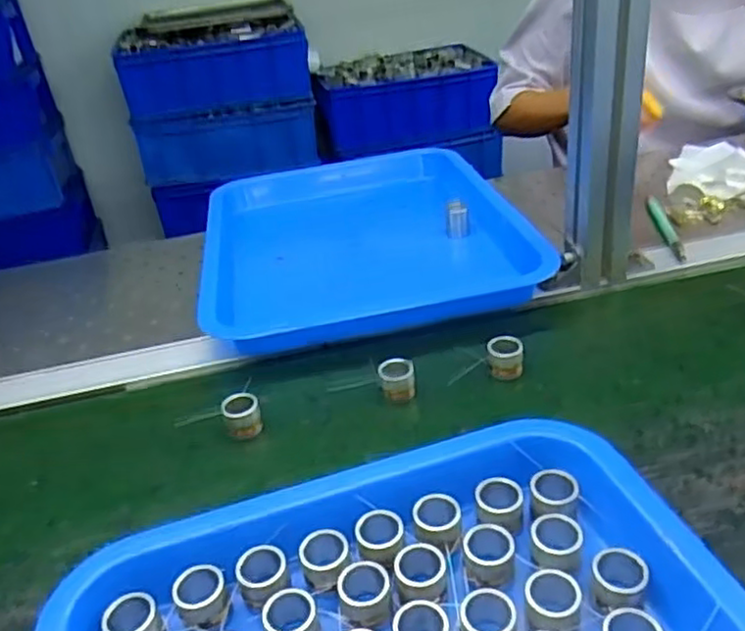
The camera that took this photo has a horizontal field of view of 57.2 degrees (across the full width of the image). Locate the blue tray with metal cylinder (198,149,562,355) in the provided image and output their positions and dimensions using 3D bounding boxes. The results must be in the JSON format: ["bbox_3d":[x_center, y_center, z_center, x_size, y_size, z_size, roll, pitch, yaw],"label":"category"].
[{"bbox_3d":[-0.018,-0.088,0.703,0.291,0.051,0.374,-11,31,-5],"label":"blue tray with metal cylinder"}]

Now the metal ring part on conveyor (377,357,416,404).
[{"bbox_3d":[0.018,0.047,0.493,0.024,0.027,0.020,-8,31,0],"label":"metal ring part on conveyor"}]

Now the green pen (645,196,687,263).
[{"bbox_3d":[0.284,-0.086,0.663,0.014,0.016,0.121,-2,31,9],"label":"green pen"}]

